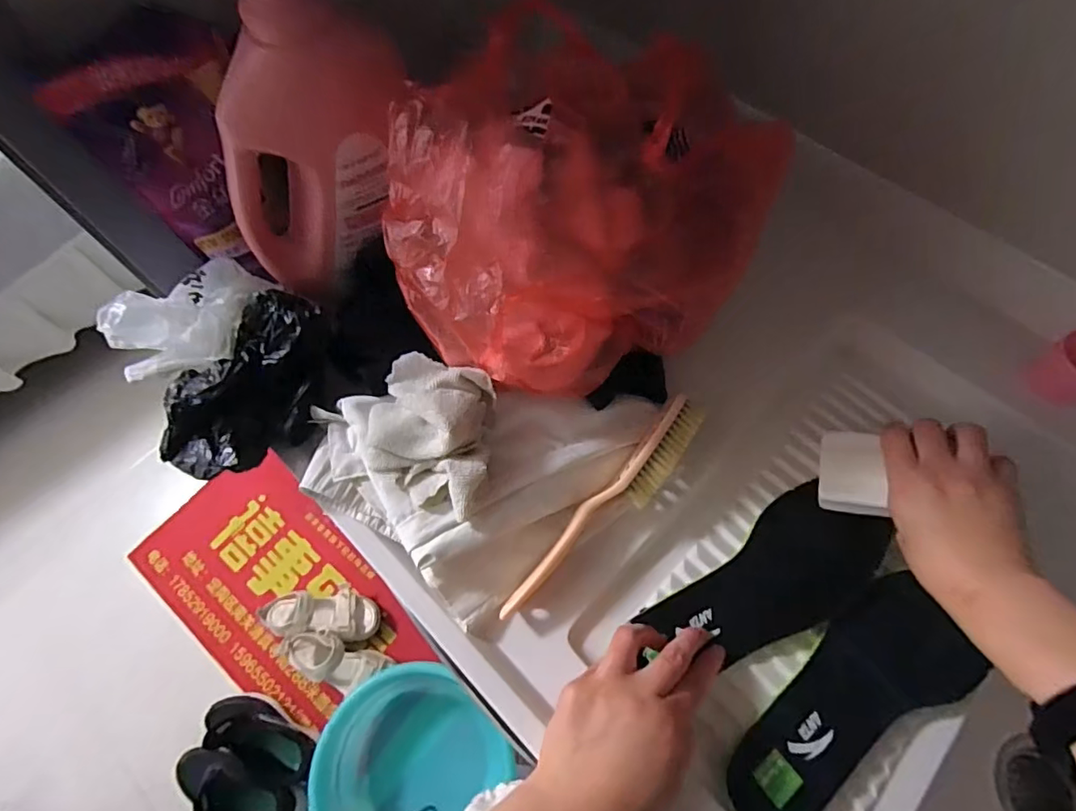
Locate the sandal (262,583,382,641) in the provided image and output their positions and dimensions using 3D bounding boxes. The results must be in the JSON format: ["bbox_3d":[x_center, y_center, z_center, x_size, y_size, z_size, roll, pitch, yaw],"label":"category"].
[{"bbox_3d":[-0.485,0.467,1.235,0.244,0.105,0.109,3,65,3],"label":"sandal"}]

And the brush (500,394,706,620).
[{"bbox_3d":[0.057,0.083,0.432,0.036,0.044,0.219,40,72,17],"label":"brush"}]

